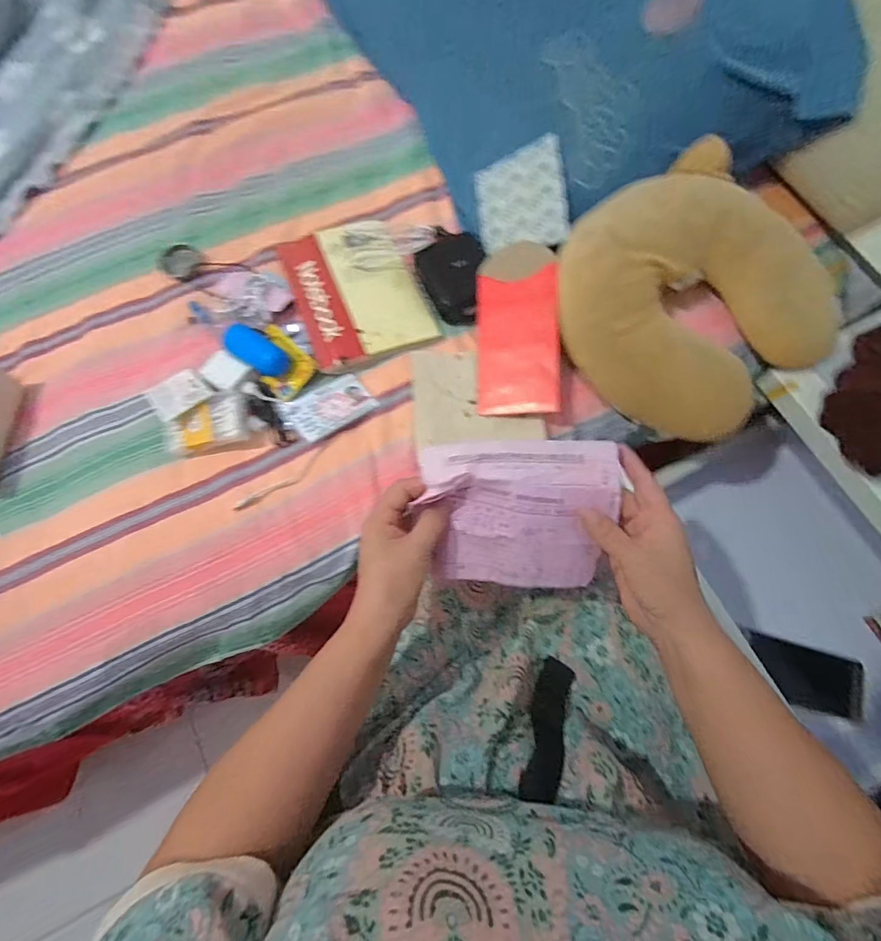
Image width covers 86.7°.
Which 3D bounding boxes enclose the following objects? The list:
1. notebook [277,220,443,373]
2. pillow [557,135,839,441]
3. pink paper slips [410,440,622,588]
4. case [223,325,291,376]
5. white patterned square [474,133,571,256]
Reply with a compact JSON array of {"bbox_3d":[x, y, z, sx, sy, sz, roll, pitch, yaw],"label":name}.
[{"bbox_3d":[-0.100,-0.213,0.549,0.137,0.011,0.198,-21,71,-11],"label":"notebook"},{"bbox_3d":[0.270,-0.187,0.503,0.276,0.077,0.259,-37,77,-9],"label":"pillow"},{"bbox_3d":[0.065,0.037,0.385,0.153,0.028,0.122,2,106,4],"label":"pink paper slips"},{"bbox_3d":[-0.196,-0.128,0.502,0.076,0.021,0.035,32,77,10],"label":"case"},{"bbox_3d":[0.091,-0.306,0.535,0.101,0.013,0.129,-10,82,31],"label":"white patterned square"}]

